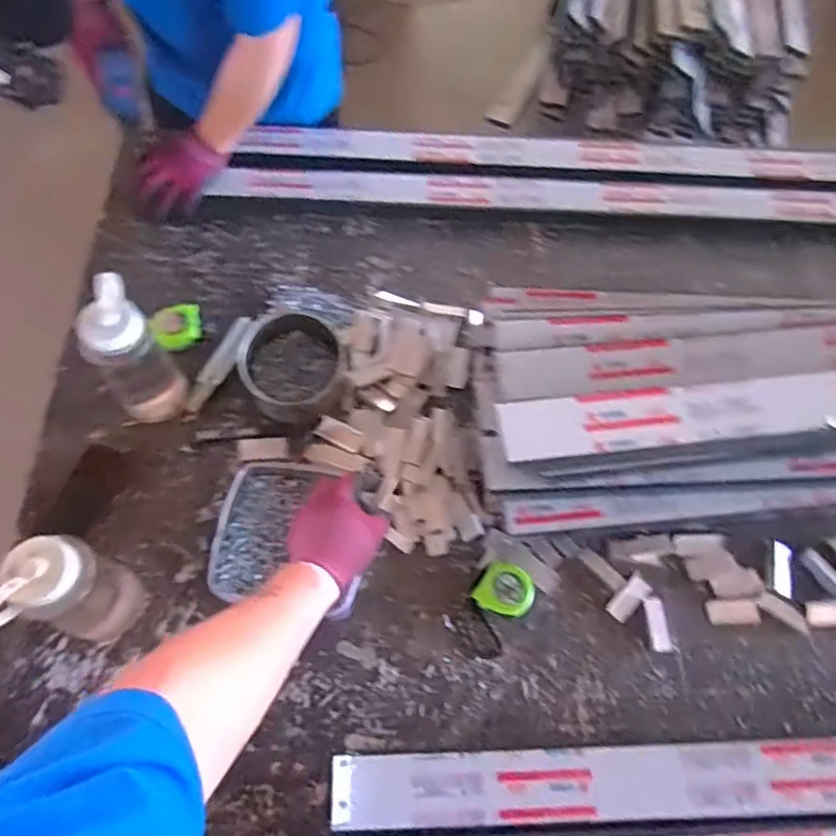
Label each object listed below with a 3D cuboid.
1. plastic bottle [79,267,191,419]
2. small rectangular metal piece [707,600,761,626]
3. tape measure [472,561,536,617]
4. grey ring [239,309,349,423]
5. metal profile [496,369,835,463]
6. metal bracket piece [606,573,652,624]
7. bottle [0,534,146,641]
[{"bbox_3d":[-0.380,-0.084,0.856,0.076,0.211,0.090,-12,62,-7],"label":"plastic bottle"},{"bbox_3d":[0.422,0.260,0.850,0.069,0.004,0.032,-1,61,0],"label":"small rectangular metal piece"},{"bbox_3d":[0.114,0.222,0.818,0.067,0.033,0.066,29,65,15],"label":"tape measure"},{"bbox_3d":[-0.182,-0.074,0.948,0.149,0.072,0.151,-24,64,-13],"label":"grey ring"},{"bbox_3d":[0.652,-0.042,0.759,1.128,0.049,0.101,-5,63,-5],"label":"metal profile"},{"bbox_3d":[0.279,0.237,0.839,0.069,0.008,0.030,-40,69,-19],"label":"metal bracket piece"},{"bbox_3d":[-0.388,0.200,0.721,0.088,0.220,0.073,-24,64,-13],"label":"bottle"}]

